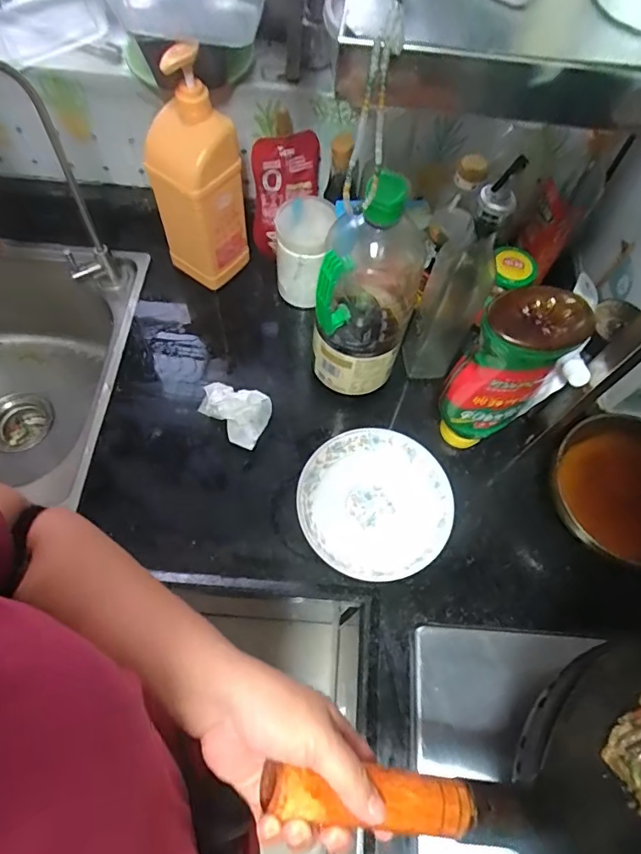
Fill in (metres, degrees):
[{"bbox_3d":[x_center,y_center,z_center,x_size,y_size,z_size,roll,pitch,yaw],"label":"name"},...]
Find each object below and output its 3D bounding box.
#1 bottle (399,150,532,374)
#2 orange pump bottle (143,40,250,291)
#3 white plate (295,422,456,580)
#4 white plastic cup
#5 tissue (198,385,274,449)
[{"bbox_3d":[0.144,-0.150,0.546,0.075,0.273,0.055,9,65,1],"label":"bottle"},{"bbox_3d":[-0.152,-0.300,0.617,0.102,0.264,0.078,35,68,13],"label":"orange pump bottle"},{"bbox_3d":[0.063,0.089,0.586,0.168,0.029,0.174,1,65,-3],"label":"white plate"},{"bbox_3d":[-0.022,-0.235,0.674,0.073,0.121,0.084,2,65,-3],"label":"white plastic cup"},{"bbox_3d":[-0.112,-0.019,0.628,0.093,0.036,0.066,23,66,7],"label":"tissue"}]

